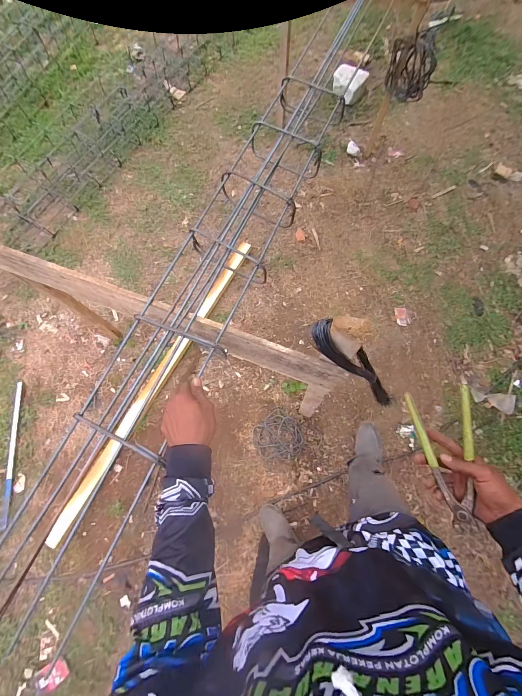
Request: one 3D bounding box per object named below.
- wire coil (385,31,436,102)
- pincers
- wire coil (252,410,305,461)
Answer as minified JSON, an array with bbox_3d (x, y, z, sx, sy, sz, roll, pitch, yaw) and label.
[{"bbox_3d":[0.642,-1.205,1.335,0.207,0.235,0.080,32,76,9],"label":"wire coil"},{"bbox_3d":[0.305,0.175,0.492,0.090,0.018,0.215,-12,76,24],"label":"pincers"},{"bbox_3d":[0.077,0.394,1.329,0.193,0.018,0.202,0,73,0],"label":"wire coil"}]

